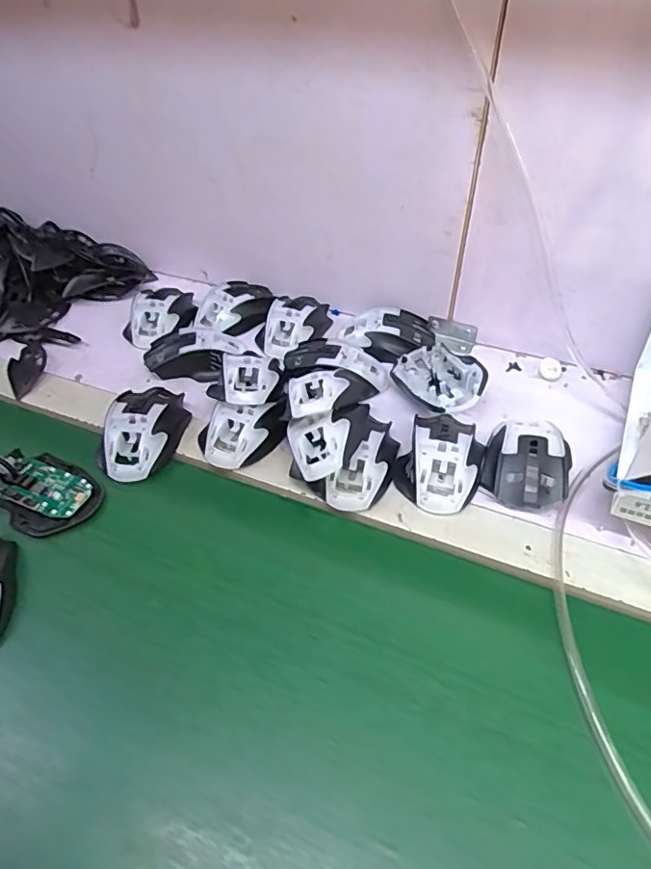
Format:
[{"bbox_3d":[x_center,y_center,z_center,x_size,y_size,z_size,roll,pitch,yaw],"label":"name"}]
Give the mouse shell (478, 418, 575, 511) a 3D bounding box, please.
[{"bbox_3d":[0.180,0.024,0.493,0.071,0.034,0.087,13,48,13],"label":"mouse shell"}]

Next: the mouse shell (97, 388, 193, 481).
[{"bbox_3d":[-0.180,-0.004,0.539,0.074,0.044,0.113,3,47,4],"label":"mouse shell"}]

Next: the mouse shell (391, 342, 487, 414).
[{"bbox_3d":[0.115,-0.061,0.567,0.068,0.031,0.103,-27,52,-22],"label":"mouse shell"}]

